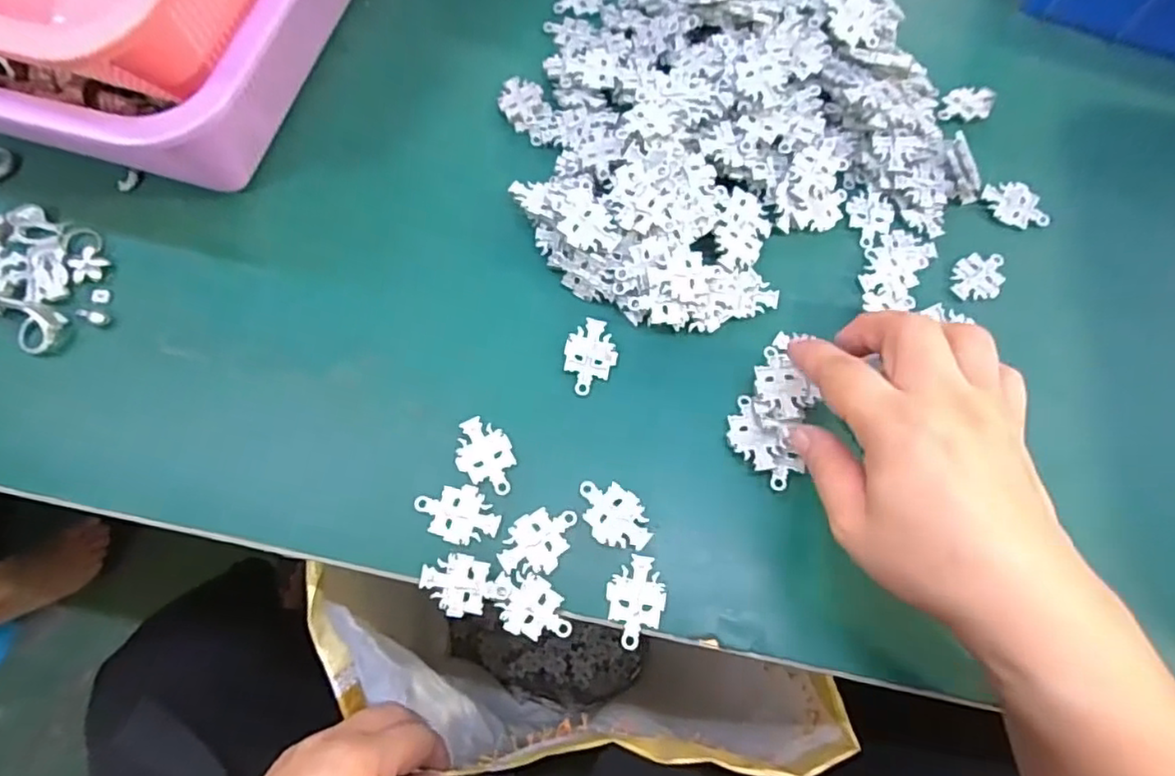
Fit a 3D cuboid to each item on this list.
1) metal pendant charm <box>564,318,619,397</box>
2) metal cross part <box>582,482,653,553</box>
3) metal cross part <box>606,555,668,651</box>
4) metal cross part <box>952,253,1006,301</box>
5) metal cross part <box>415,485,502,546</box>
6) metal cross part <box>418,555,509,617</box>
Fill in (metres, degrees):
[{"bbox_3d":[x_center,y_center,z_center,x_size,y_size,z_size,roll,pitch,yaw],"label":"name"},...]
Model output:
[{"bbox_3d":[0.001,-0.016,0.310,0.025,0.005,0.038,8,70,0],"label":"metal pendant charm"},{"bbox_3d":[0.012,0.058,0.284,0.038,0.005,0.024,38,73,10],"label":"metal cross part"},{"bbox_3d":[0.021,0.092,0.272,0.025,0.004,0.038,9,70,0],"label":"metal cross part"},{"bbox_3d":[0.212,-0.061,0.338,0.030,0.004,0.027,1,70,-2],"label":"metal cross part"},{"bbox_3d":[-0.058,0.056,0.282,0.037,0.004,0.025,9,70,0],"label":"metal cross part"},{"bbox_3d":[-0.053,0.085,0.270,0.037,0.004,0.025,10,70,1],"label":"metal cross part"}]

